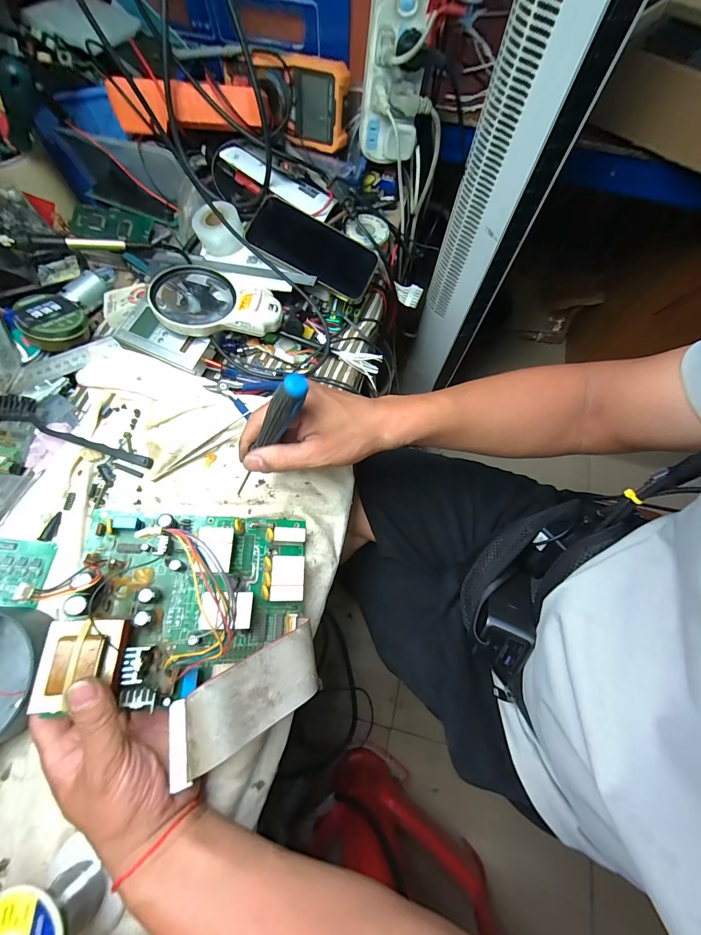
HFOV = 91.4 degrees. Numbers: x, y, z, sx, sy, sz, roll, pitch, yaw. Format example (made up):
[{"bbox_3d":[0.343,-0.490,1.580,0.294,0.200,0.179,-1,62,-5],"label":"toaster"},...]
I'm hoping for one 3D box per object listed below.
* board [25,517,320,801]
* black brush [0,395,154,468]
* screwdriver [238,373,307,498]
[{"bbox_3d":[-0.130,0.128,0.289,0.191,0.045,0.189,1,57,-16],"label":"board"},{"bbox_3d":[-0.302,-0.042,0.370,0.185,0.026,0.032,17,69,4],"label":"black brush"},{"bbox_3d":[-0.076,-0.016,0.298,0.017,0.168,0.018,17,52,-23],"label":"screwdriver"}]

